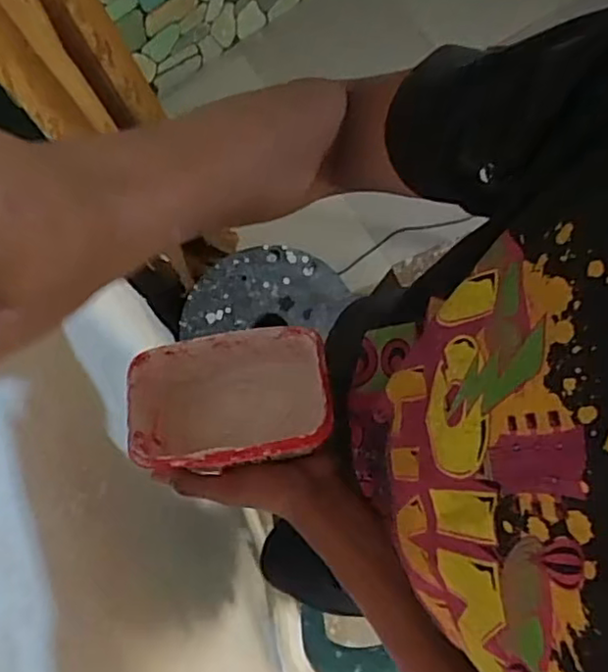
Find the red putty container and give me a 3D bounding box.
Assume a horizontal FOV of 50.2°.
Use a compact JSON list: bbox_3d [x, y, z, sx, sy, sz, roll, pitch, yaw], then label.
[{"bbox_3d":[-0.060,0.049,0.521,0.154,0.084,0.098,-7,78,-2],"label":"red putty container"}]

